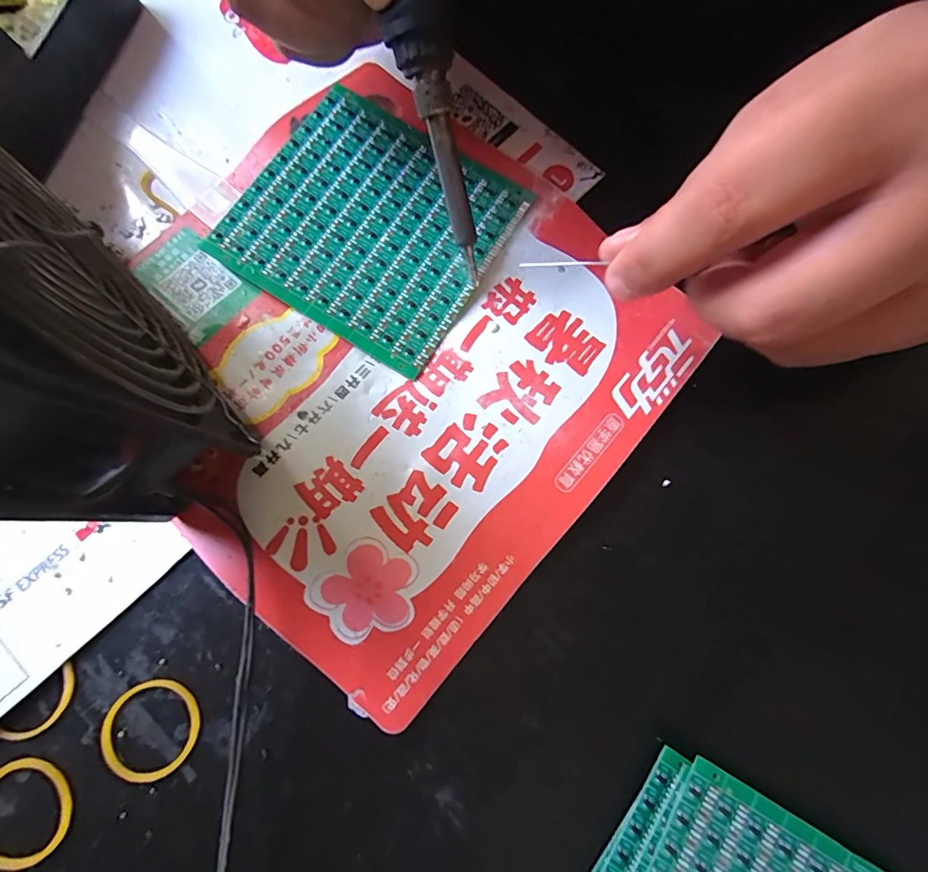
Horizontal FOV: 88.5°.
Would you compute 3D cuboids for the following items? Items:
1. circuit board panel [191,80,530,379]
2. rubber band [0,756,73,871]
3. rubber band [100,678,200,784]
[{"bbox_3d":[-0.037,-0.087,0.194,0.098,0.004,0.093,32,80,4],"label":"circuit board panel"},{"bbox_3d":[-0.140,0.119,0.150,0.029,0.004,0.031,0,76,0],"label":"rubber band"},{"bbox_3d":[-0.104,0.097,0.156,0.030,0.004,0.031,0,76,0],"label":"rubber band"}]

